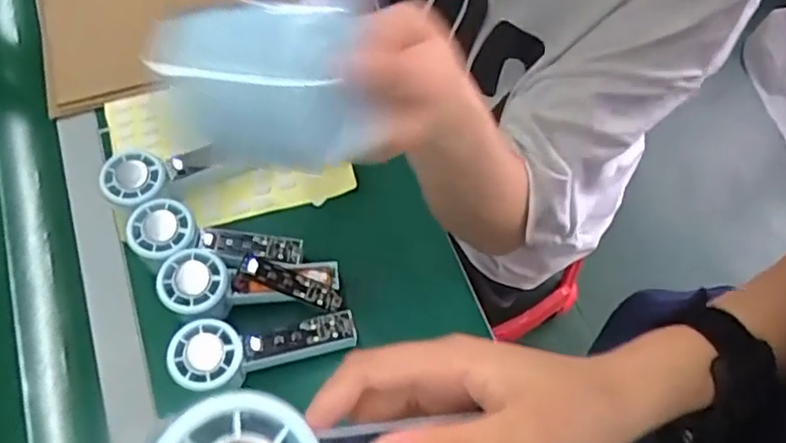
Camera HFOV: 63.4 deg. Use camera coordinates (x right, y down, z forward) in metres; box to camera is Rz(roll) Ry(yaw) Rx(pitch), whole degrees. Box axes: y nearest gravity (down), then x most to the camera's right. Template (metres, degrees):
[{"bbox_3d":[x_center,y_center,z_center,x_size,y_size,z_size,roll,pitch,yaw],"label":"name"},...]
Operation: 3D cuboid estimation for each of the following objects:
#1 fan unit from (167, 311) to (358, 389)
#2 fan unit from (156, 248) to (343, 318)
[{"bbox_3d":[-0.107,0.107,0.534,0.150,0.031,0.056,-7,63,-18],"label":"fan unit"},{"bbox_3d":[-0.124,0.059,0.557,0.154,0.042,0.059,2,63,-11],"label":"fan unit"}]

